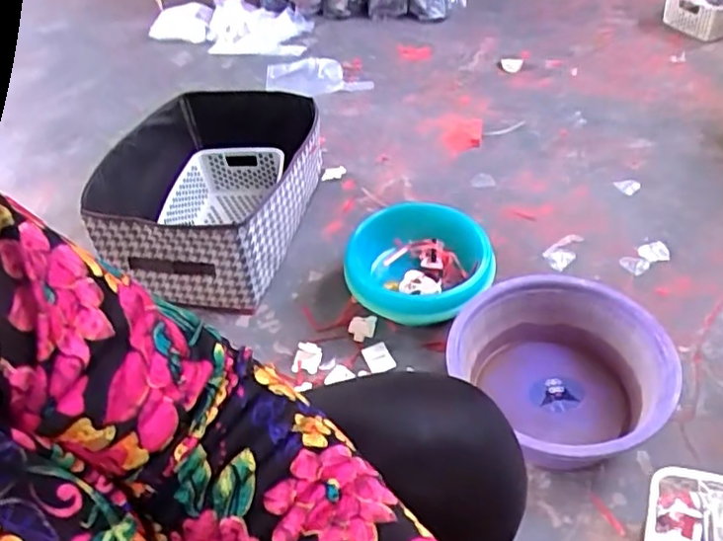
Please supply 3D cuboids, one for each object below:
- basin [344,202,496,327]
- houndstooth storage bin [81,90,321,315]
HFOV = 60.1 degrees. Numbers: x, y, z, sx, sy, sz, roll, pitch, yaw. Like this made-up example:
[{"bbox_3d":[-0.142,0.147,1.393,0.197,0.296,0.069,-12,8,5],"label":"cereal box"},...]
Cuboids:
[{"bbox_3d":[0.101,-0.013,1.040,0.220,0.105,0.242,-3,44,3],"label":"basin"},{"bbox_3d":[-0.294,-0.162,1.247,0.400,0.214,0.443,12,47,17],"label":"houndstooth storage bin"}]

